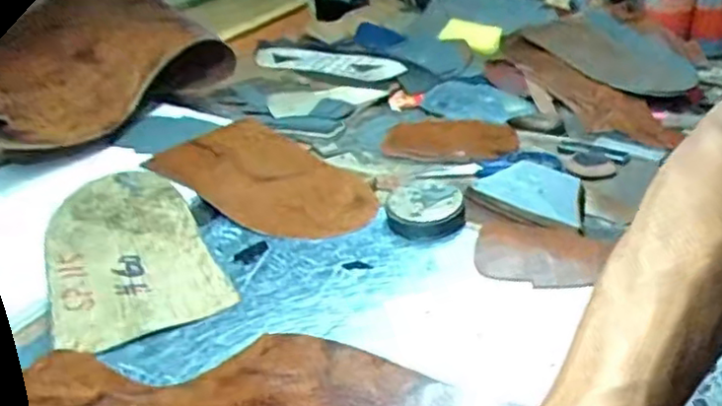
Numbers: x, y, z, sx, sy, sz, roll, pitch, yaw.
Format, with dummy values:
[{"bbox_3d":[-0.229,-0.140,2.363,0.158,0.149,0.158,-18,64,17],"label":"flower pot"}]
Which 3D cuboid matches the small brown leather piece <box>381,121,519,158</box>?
[{"bbox_3d":[0.117,-0.086,0.879,0.166,0.011,0.112,5,30,7],"label":"small brown leather piece"}]

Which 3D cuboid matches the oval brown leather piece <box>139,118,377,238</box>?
[{"bbox_3d":[-0.098,-0.034,0.769,0.270,0.028,0.164,21,38,35],"label":"oval brown leather piece"}]

